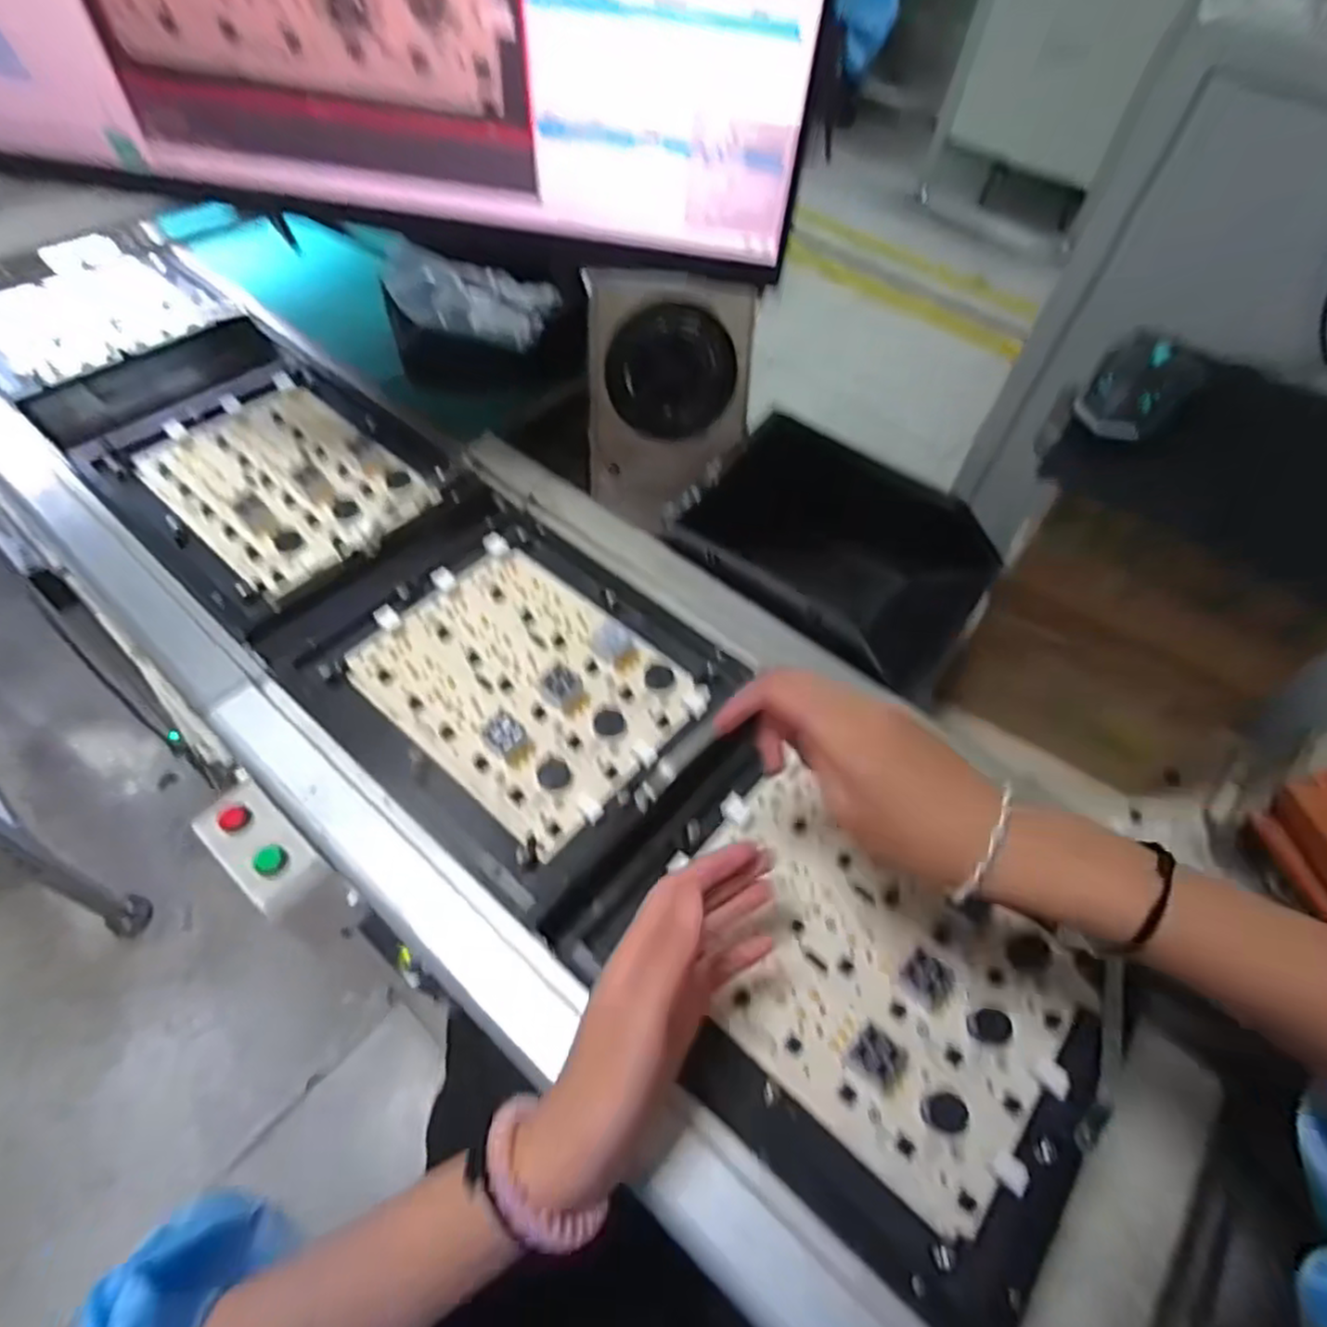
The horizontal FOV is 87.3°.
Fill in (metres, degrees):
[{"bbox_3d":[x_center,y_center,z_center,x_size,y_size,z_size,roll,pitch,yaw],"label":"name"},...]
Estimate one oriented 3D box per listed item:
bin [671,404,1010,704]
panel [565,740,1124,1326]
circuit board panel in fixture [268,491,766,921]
[{"bbox_3d":[0.144,-0.080,0.598,0.238,0.109,0.168,36,65,19],"label":"bin"},{"bbox_3d":[0.102,0.180,0.392,0.265,0.025,0.191,33,64,18],"label":"panel"},{"bbox_3d":[-0.110,-0.003,0.506,0.308,0.018,0.230,36,65,19],"label":"circuit board panel in fixture"}]

